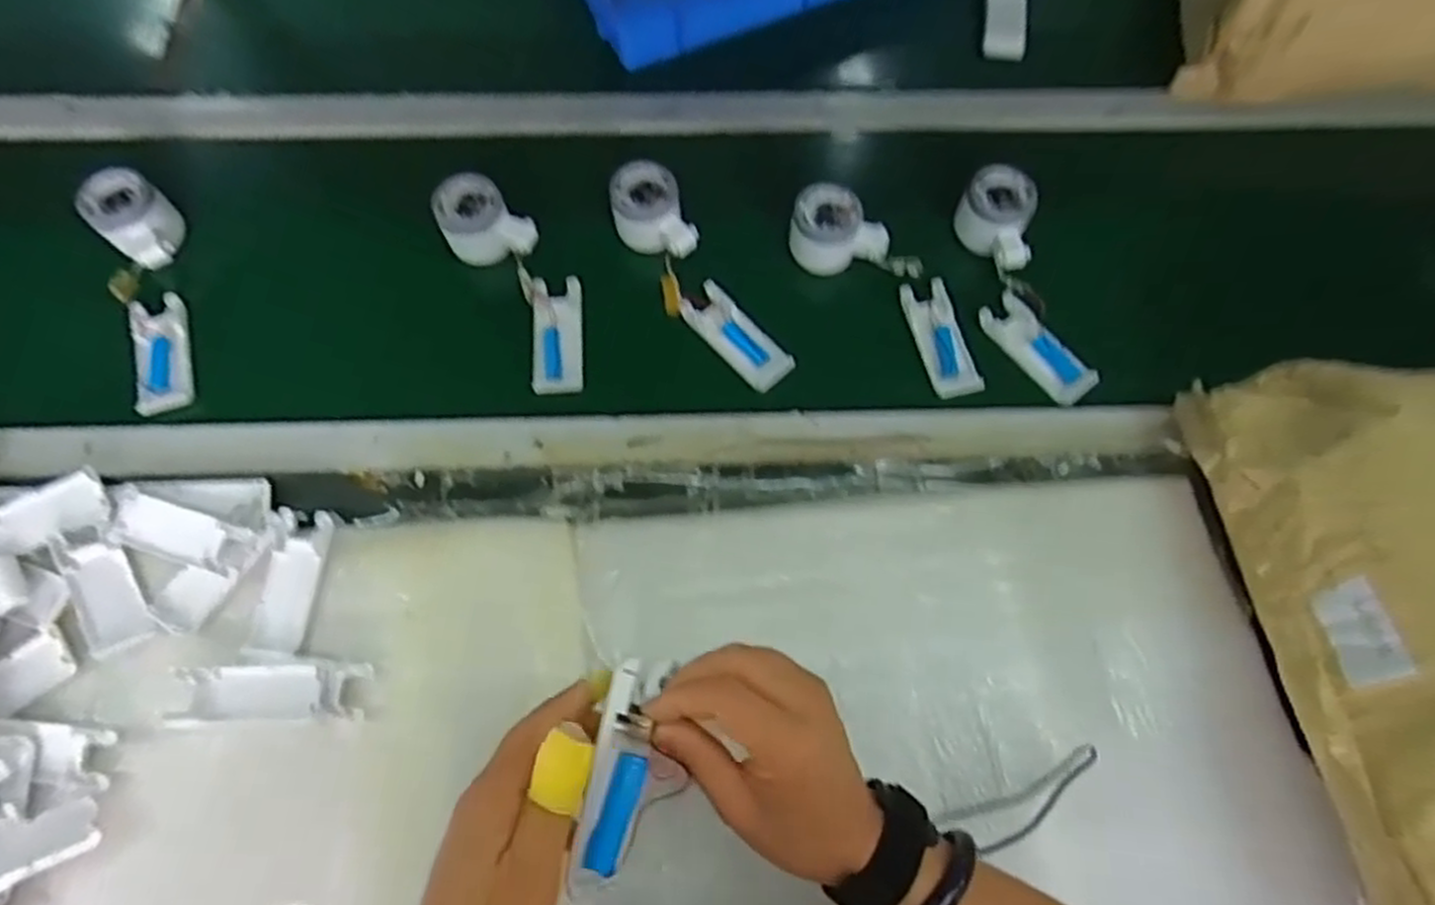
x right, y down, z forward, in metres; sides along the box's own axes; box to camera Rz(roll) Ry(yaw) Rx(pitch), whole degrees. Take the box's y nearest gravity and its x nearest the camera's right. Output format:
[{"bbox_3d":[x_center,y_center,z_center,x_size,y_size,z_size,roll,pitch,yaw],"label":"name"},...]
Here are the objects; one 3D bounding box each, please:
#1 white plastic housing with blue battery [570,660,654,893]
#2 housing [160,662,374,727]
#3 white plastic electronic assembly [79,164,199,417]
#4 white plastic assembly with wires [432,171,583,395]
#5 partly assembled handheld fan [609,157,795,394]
[{"bbox_3d":[-0.045,0.145,0.350,0.024,0.021,0.098,8,84,1],"label":"white plastic housing with blue battery"},{"bbox_3d":[-0.310,0.169,0.535,0.123,0.020,0.038,-1,70,-3],"label":"housing"},{"bbox_3d":[-0.480,-0.136,0.651,0.054,0.062,0.214,-20,72,-10],"label":"white plastic electronic assembly"},{"bbox_3d":[-0.168,-0.147,0.667,0.079,0.044,0.212,-29,87,-12],"label":"white plastic assembly with wires"},{"bbox_3d":[-0.019,-0.151,0.657,0.059,0.045,0.227,-31,74,-13],"label":"partly assembled handheld fan"}]

